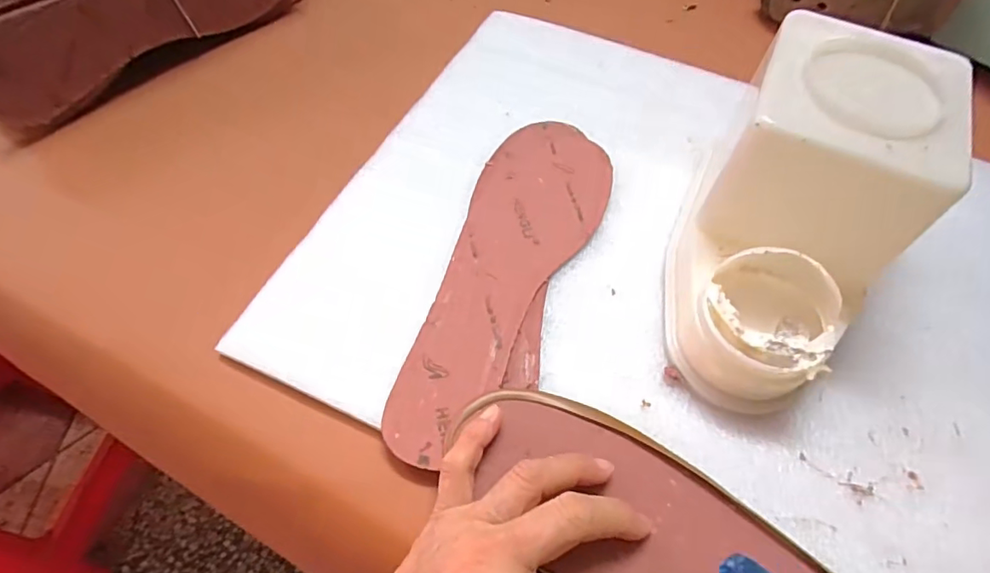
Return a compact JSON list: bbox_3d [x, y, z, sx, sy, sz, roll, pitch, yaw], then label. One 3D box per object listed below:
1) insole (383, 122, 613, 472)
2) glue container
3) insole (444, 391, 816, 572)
[{"bbox_3d":[0.012,-0.013,0.337,0.079,0.004,0.253,18,58,5],"label":"insole"},{"bbox_3d":[0.162,-0.040,0.299,0.104,0.115,0.189,26,59,11],"label":"glue container"},{"bbox_3d":[0.083,0.121,0.252,0.224,0.019,0.069,35,67,16],"label":"insole"}]

